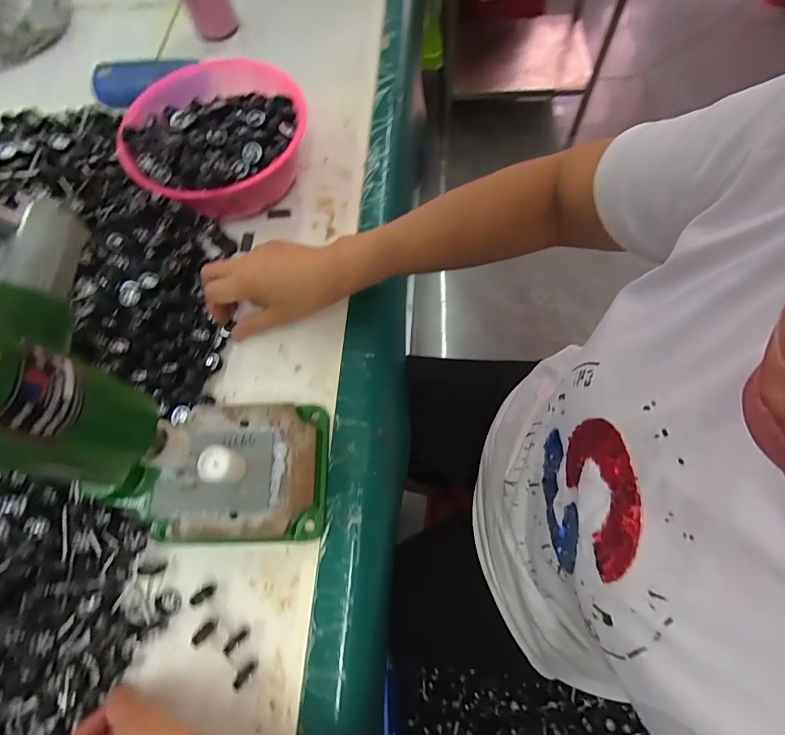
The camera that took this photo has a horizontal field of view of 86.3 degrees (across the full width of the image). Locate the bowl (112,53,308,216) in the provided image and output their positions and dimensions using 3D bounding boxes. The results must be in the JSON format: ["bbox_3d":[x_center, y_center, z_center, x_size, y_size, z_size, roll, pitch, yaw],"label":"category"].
[{"bbox_3d":[-0.190,-0.249,0.469,0.187,0.091,0.202,-1,68,3],"label":"bowl"}]

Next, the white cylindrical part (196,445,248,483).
[{"bbox_3d":[-0.130,0.077,0.326,0.028,0.031,0.026,-1,68,3],"label":"white cylindrical part"}]

